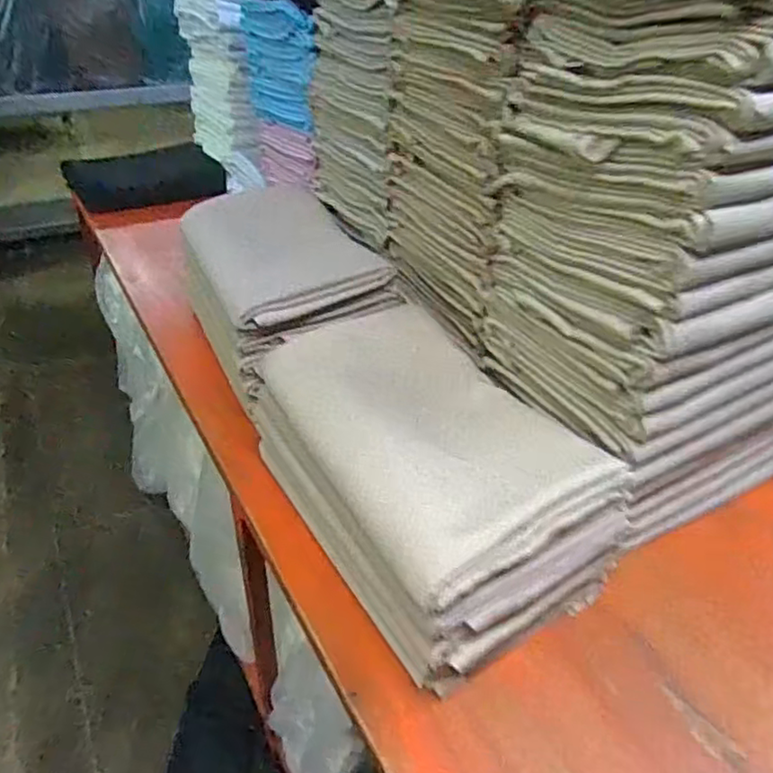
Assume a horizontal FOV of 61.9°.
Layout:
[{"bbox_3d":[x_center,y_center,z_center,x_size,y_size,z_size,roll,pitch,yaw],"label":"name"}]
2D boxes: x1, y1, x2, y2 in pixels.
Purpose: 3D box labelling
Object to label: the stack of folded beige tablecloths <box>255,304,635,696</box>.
[{"bbox_3d":[0.016,0.091,0.713,0.240,0.184,0.406,-23,44,-29],"label":"stack of folded beige tablecloths"}]

